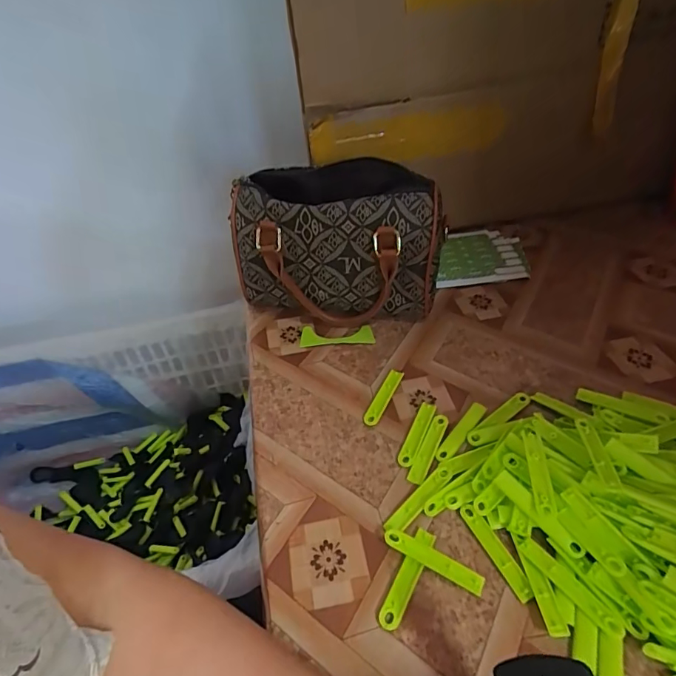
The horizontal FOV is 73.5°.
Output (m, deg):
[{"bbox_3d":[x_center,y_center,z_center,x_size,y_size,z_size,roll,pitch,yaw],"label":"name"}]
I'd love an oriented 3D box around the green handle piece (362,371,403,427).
[{"bbox_3d":[0.046,0.060,0.461,0.015,0.004,0.075,16,46,23],"label":"green handle piece"}]

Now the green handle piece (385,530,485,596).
[{"bbox_3d":[0.071,0.166,0.339,0.076,0.004,0.013,23,56,18],"label":"green handle piece"}]

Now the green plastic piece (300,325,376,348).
[{"bbox_3d":[-0.001,-0.003,0.535,0.086,0.004,0.030,-3,42,4],"label":"green plastic piece"}]

